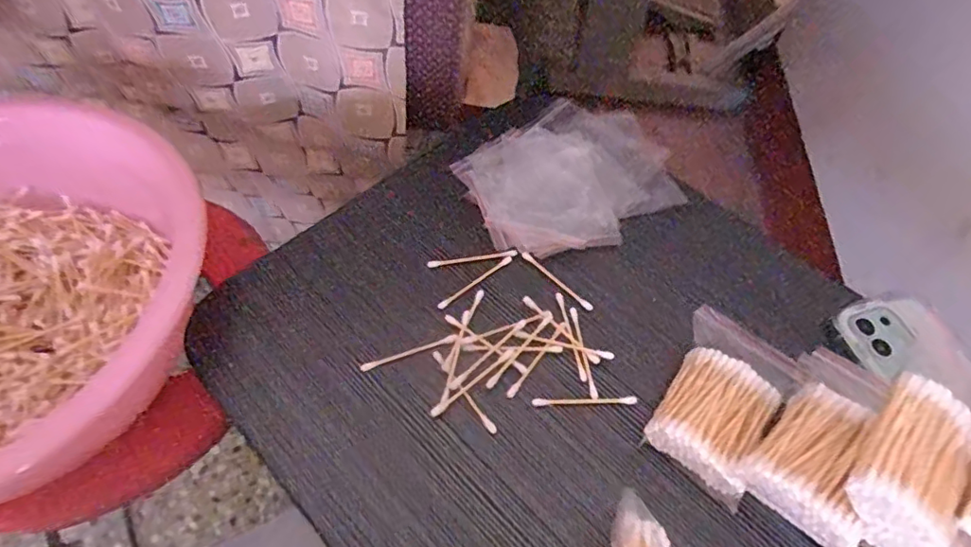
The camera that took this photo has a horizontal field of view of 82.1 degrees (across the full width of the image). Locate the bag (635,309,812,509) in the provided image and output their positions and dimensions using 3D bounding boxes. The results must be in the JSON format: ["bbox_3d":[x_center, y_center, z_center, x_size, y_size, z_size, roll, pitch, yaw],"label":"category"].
[{"bbox_3d":[0.151,0.082,0.360,0.073,0.035,0.105,34,62,19],"label":"bag"}]

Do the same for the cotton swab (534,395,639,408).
[{"bbox_3d":[0.066,0.086,0.374,0.069,0.004,0.006,-1,57,-2],"label":"cotton swab"}]

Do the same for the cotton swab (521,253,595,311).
[{"bbox_3d":[0.055,0.005,0.426,0.067,0.006,0.007,39,64,22],"label":"cotton swab"}]

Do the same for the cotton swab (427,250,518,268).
[{"bbox_3d":[-0.010,-0.012,0.434,0.069,0.004,0.006,-8,57,-6],"label":"cotton swab"}]

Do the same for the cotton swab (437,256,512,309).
[{"bbox_3d":[-0.008,0.007,0.424,0.070,0.004,0.005,-34,64,-21],"label":"cotton swab"}]

